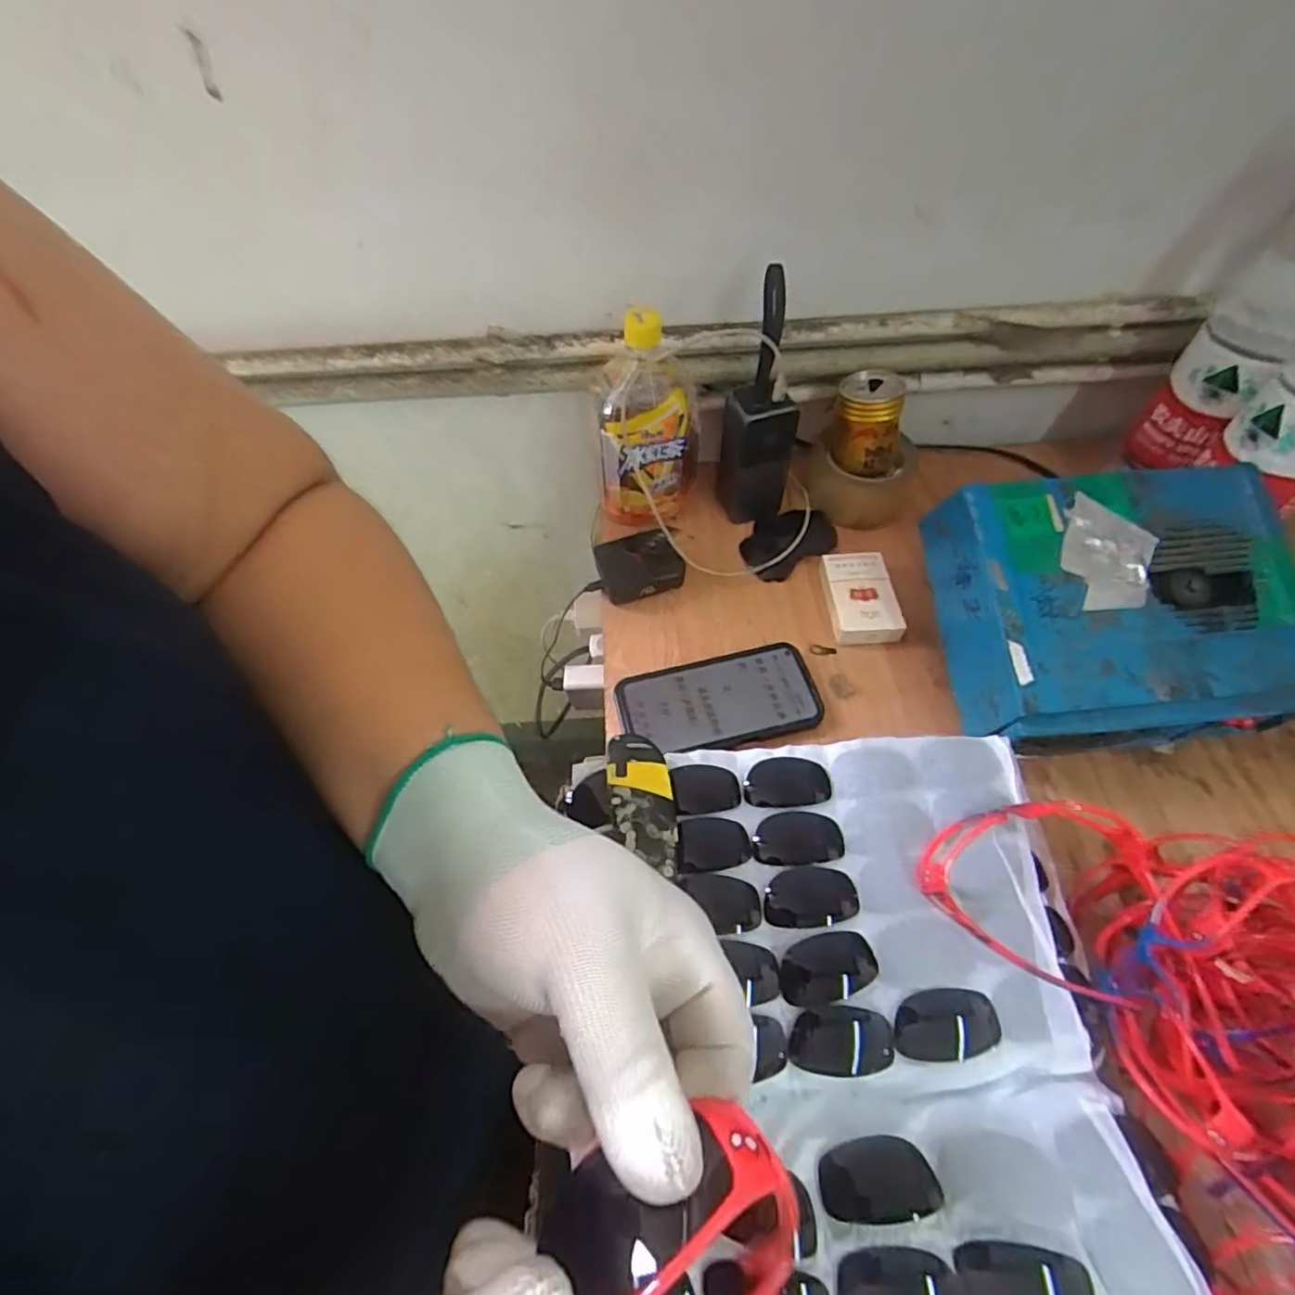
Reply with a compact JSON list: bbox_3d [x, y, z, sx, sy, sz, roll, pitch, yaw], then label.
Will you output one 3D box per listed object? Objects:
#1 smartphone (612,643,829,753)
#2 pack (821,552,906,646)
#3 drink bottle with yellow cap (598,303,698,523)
[{"bbox_3d":[0.060,0.044,0.537,0.163,0.011,0.079,-12,57,-5],"label":"smartphone"},{"bbox_3d":[0.189,-0.045,0.582,0.058,0.029,0.089,-6,57,-2],"label":"pack"},{"bbox_3d":[0.003,-0.204,0.587,0.087,0.190,0.099,5,57,5],"label":"drink bottle with yellow cap"}]

